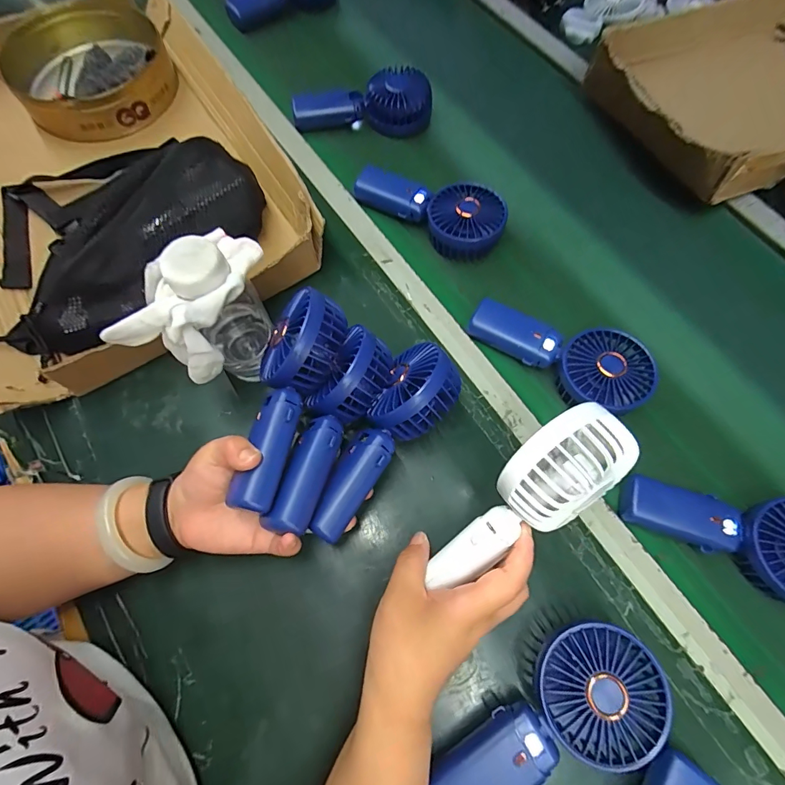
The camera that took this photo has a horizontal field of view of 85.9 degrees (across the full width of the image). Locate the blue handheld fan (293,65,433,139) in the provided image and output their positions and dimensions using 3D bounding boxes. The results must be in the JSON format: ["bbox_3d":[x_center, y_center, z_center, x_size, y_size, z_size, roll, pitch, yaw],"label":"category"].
[{"bbox_3d":[-0.039,-0.388,0.561,0.179,0.041,0.073,-1,69,-3],"label":"blue handheld fan"}]

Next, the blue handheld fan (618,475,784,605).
[{"bbox_3d":[0.295,0.127,0.364,0.177,0.045,0.083,13,69,3],"label":"blue handheld fan"}]

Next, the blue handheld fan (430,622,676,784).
[{"bbox_3d":[0.114,0.248,0.301,0.181,0.052,0.089,-40,75,-16],"label":"blue handheld fan"}]

